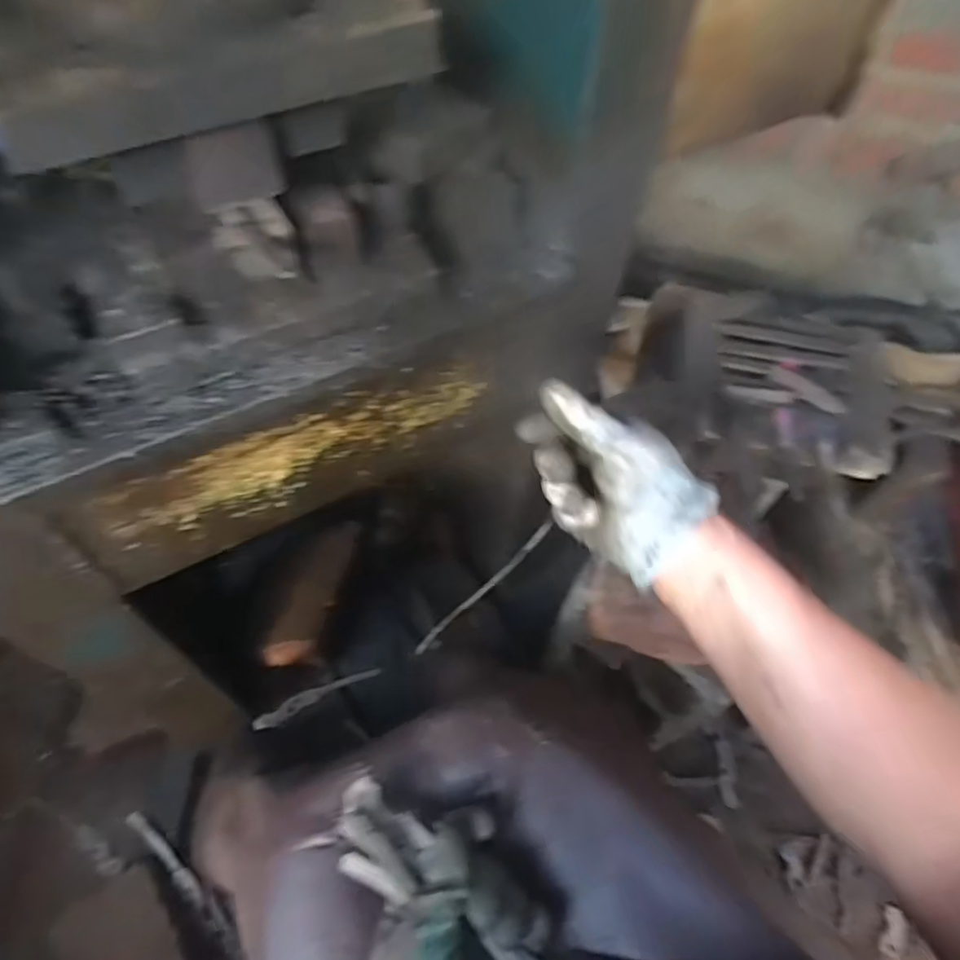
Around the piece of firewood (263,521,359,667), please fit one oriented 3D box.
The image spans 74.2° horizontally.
[{"bbox_3d":[-0.238,0.157,0.932,0.065,0.033,0.234,12,57,5],"label":"piece of firewood"}]

